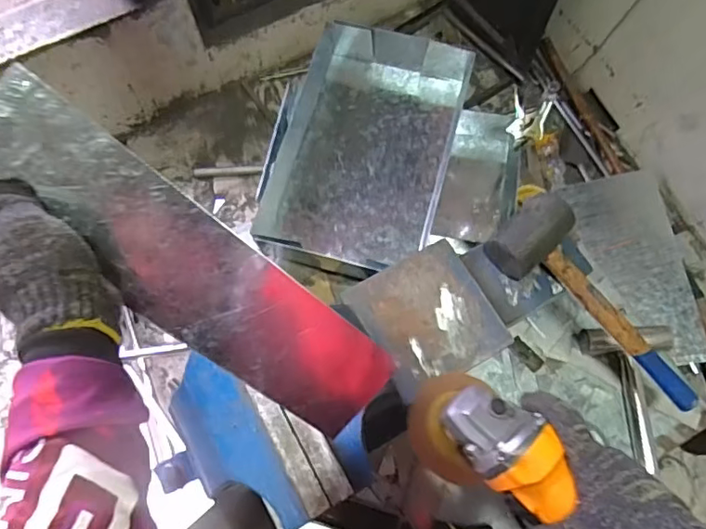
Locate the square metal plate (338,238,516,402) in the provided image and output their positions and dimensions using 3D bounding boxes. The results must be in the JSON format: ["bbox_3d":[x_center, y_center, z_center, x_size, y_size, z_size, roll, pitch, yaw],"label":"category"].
[{"bbox_3d":[0.088,0.060,0.658,0.144,0.009,0.147,-29,75,-7],"label":"square metal plate"}]

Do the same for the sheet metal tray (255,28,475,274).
[{"bbox_3d":[0.013,-0.183,0.847,0.275,0.066,0.390,15,71,6],"label":"sheet metal tray"}]

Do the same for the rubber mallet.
[{"bbox_3d":[0.304,0.056,0.689,0.318,0.068,0.100,45,76,-4],"label":"rubber mallet"}]

